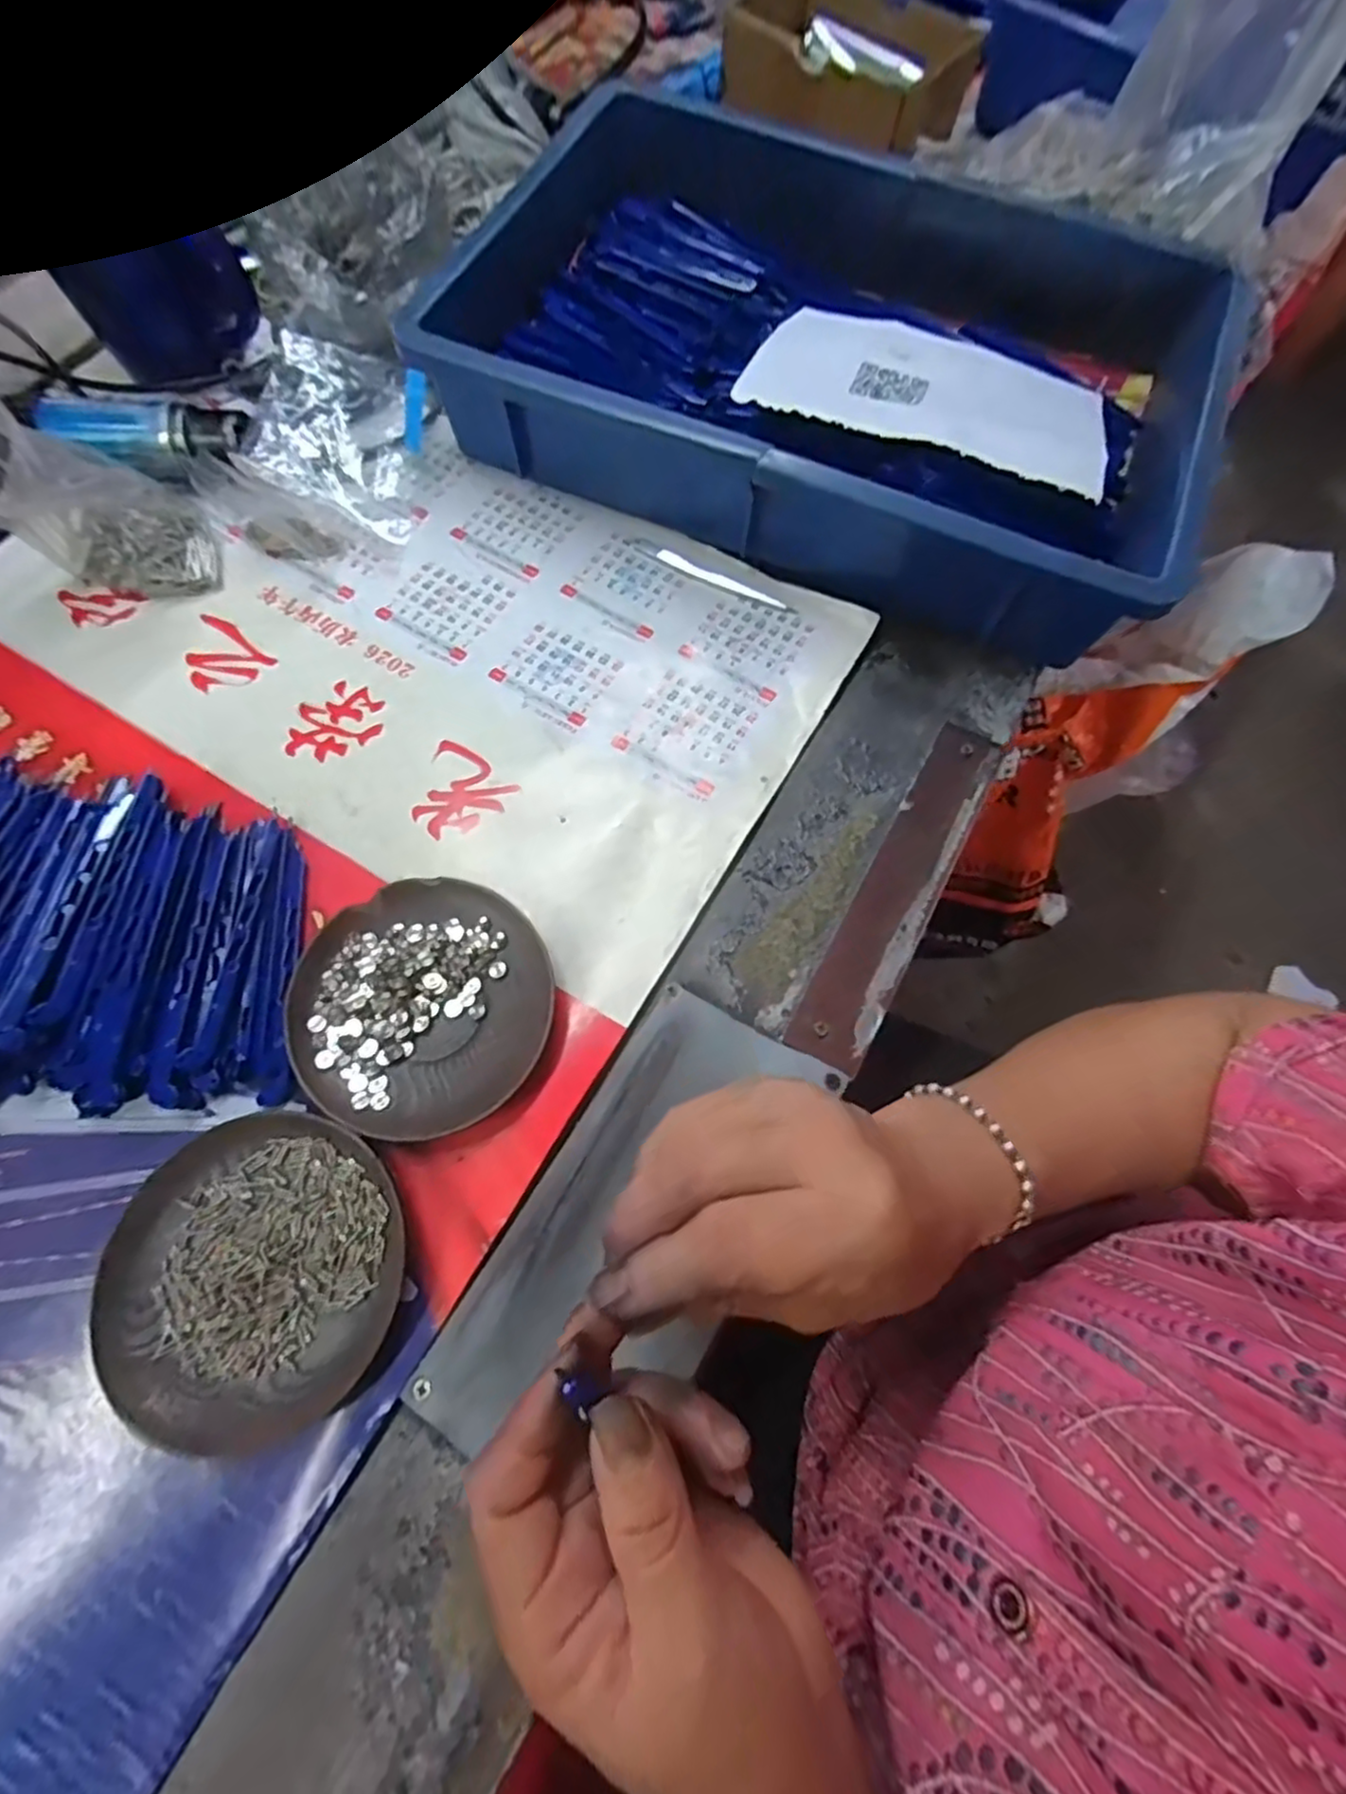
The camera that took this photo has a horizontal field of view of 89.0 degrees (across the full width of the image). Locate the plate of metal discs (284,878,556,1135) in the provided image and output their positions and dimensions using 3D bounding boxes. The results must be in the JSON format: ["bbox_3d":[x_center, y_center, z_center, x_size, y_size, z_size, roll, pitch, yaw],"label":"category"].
[{"bbox_3d":[-0.115,0.048,0.315,0.116,0.013,0.110,1,71,-2],"label":"plate of metal discs"}]

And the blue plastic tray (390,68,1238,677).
[{"bbox_3d":[0.101,-0.331,0.423,0.419,0.079,0.298,23,71,6],"label":"blue plastic tray"}]

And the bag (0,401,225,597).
[{"bbox_3d":[-0.301,-0.203,0.348,0.086,0.106,0.070,-32,75,-12],"label":"bag"}]

